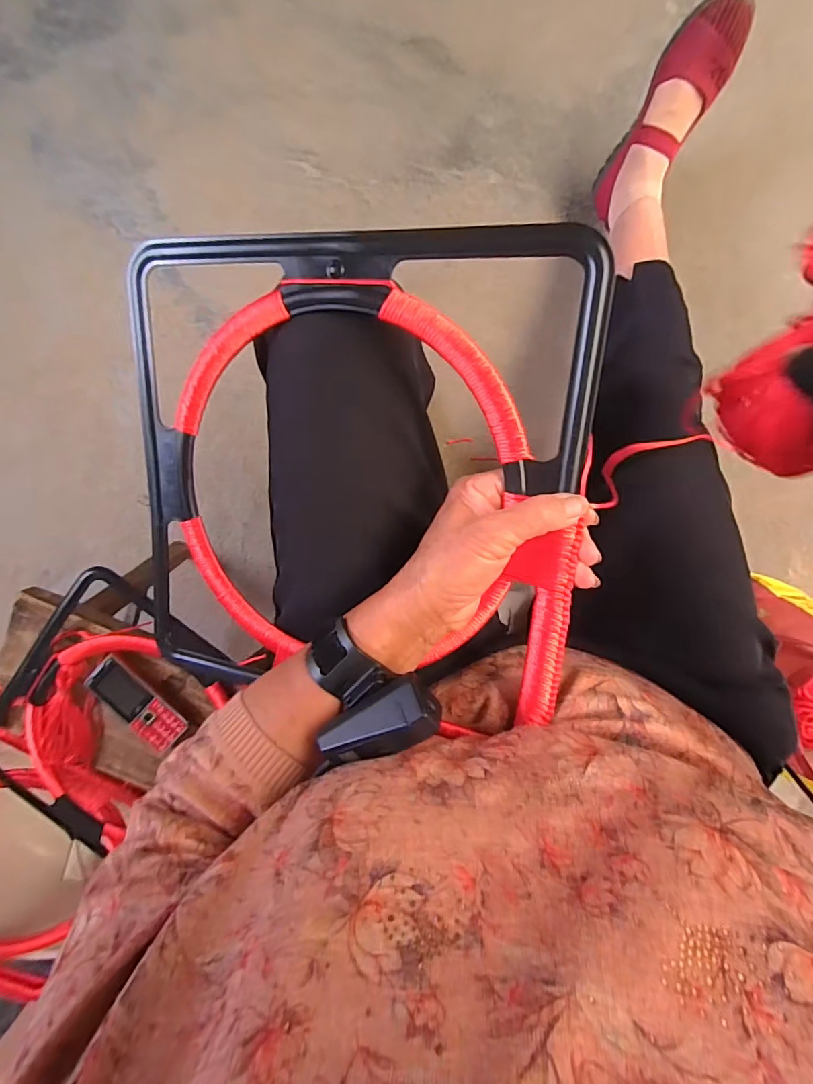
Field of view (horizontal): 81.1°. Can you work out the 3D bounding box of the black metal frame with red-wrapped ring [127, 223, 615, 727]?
[{"bbox_3d":[-0.044,-0.044,0.325,0.321,0.020,0.303,5,104,16],"label":"black metal frame with red-wrapped ring"}]

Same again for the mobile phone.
[{"bbox_3d":[-0.331,0.201,0.582,0.130,0.010,0.057,41,97,0],"label":"mobile phone"}]

